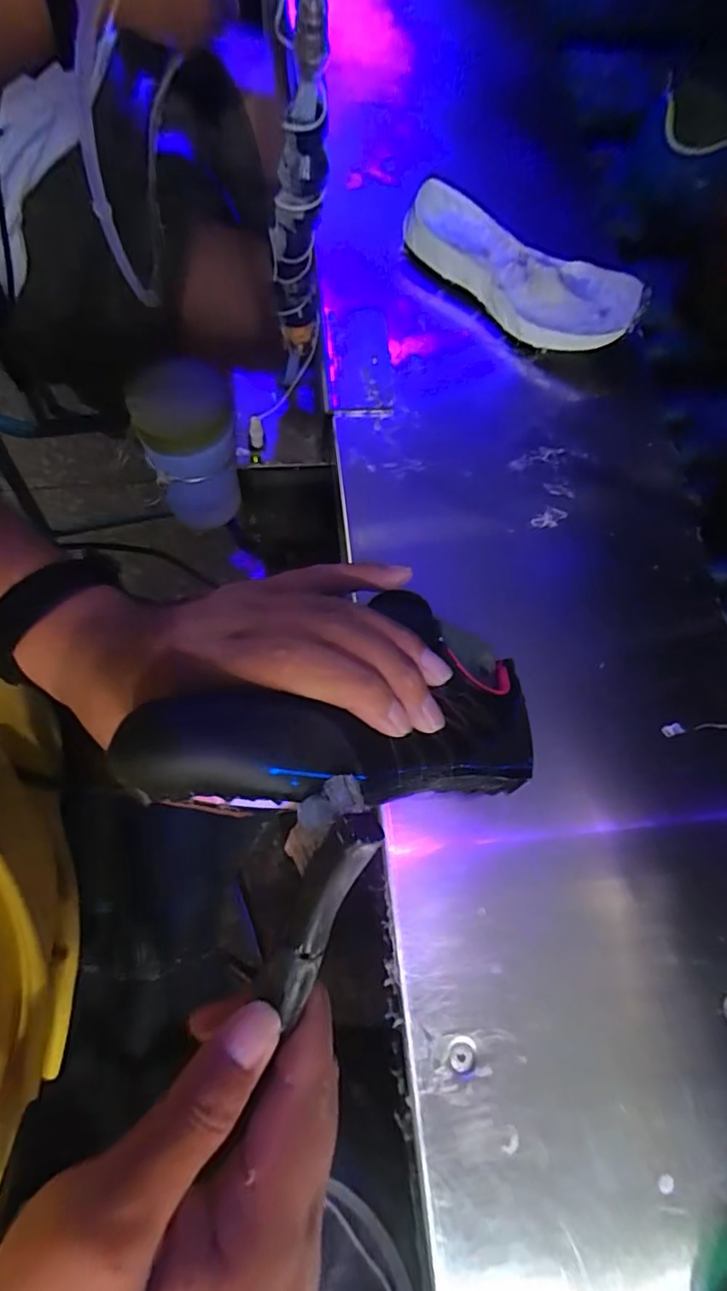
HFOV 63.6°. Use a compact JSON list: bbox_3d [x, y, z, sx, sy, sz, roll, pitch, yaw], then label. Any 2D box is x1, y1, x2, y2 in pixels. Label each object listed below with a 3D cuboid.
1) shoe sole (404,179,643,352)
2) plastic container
[{"bbox_3d":[0.111,-0.271,0.429,0.177,0.035,0.072,38,75,10],"label":"shoe sole"},{"bbox_3d":[-0.138,-0.161,0.488,0.074,0.118,0.076,-14,73,-7],"label":"plastic container"}]

